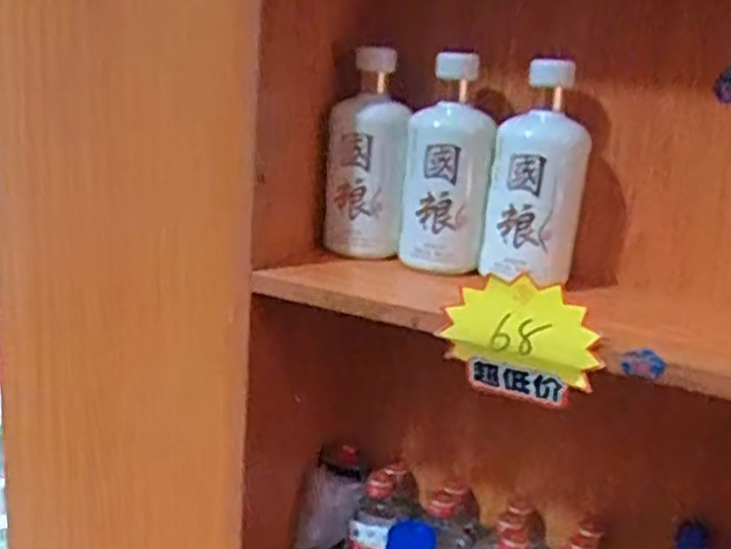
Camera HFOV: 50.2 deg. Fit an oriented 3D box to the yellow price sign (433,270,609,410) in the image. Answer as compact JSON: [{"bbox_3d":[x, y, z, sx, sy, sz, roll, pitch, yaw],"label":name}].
[{"bbox_3d":[0.117,0.052,0.598,0.112,0.094,0.019,10,16,18],"label":"yellow price sign"}]

